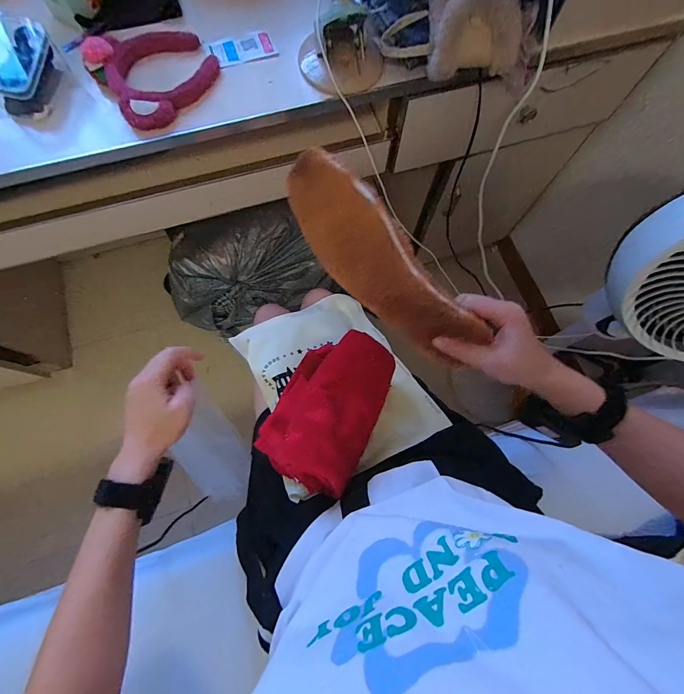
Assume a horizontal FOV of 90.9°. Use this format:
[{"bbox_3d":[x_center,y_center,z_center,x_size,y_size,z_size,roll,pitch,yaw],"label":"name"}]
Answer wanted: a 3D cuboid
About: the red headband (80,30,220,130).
[{"bbox_3d":[-0.275,-0.412,0.498,0.159,0.039,0.151,1,73,-2],"label":"red headband"}]

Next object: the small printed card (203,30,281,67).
[{"bbox_3d":[-0.159,-0.468,0.528,0.105,0.006,0.053,-18,79,-6],"label":"small printed card"}]

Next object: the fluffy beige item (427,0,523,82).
[{"bbox_3d":[0.187,-0.426,0.459,0.121,0.085,0.044,-8,74,-4],"label":"fluffy beige item"}]

